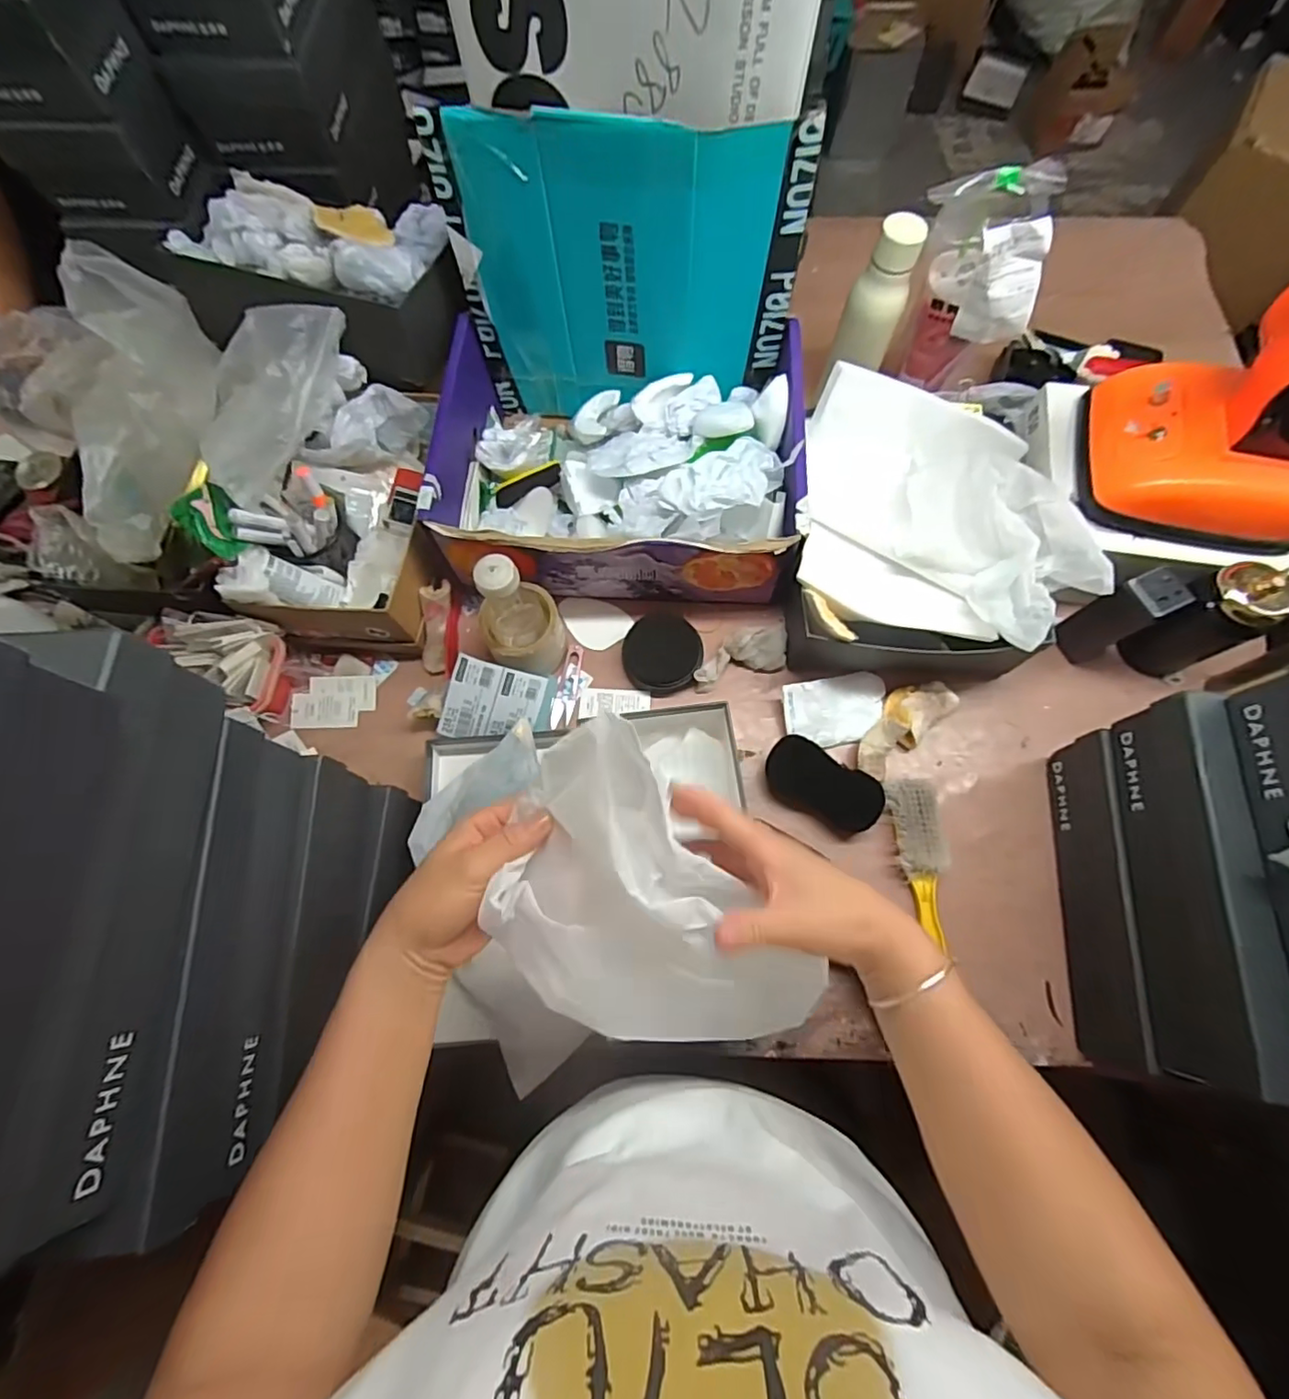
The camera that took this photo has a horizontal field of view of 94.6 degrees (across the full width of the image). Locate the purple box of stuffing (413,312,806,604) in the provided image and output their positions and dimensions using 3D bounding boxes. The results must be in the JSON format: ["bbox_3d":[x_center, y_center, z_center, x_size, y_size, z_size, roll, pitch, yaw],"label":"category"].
[{"bbox_3d":[-0.027,-0.276,0.704,0.398,0.149,0.294,3,72,3],"label":"purple box of stuffing"}]

